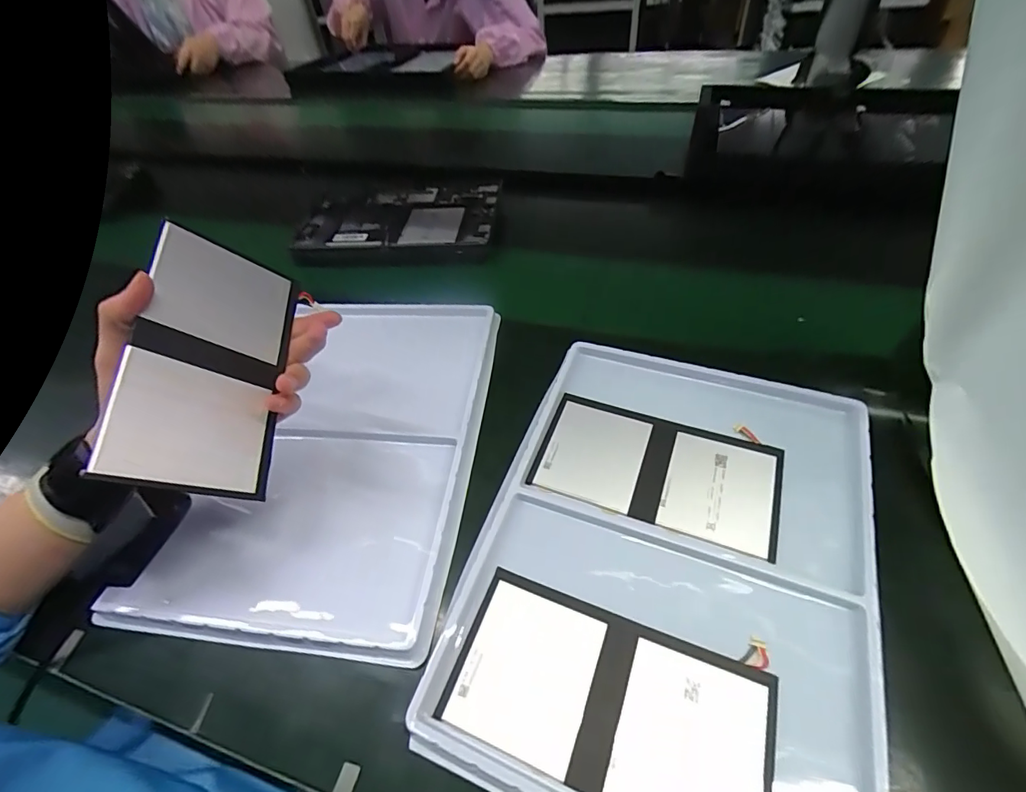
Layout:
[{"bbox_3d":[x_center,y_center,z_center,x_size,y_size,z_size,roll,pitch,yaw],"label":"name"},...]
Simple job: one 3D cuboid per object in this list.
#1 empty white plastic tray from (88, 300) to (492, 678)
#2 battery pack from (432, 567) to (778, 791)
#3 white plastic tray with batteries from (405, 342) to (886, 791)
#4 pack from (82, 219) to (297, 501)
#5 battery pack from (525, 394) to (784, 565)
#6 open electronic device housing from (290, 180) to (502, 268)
[{"bbox_3d":[-0.135,0.033,0.399,0.215,0.023,0.326,4,50,11],"label":"empty white plastic tray"},{"bbox_3d":[0.052,0.170,0.266,0.171,0.007,0.091,14,52,18],"label":"battery pack"},{"bbox_3d":[0.103,0.100,0.314,0.233,0.018,0.319,15,53,17],"label":"white plastic tray with batteries"},{"bbox_3d":[-0.194,-0.023,0.305,0.009,0.085,0.168,-21,62,37],"label":"pack"},{"bbox_3d":[0.107,0.054,0.356,0.172,0.006,0.092,14,53,19],"label":"battery pack"},{"bbox_3d":[-0.148,-0.231,0.615,0.247,0.018,0.150,-3,49,5],"label":"open electronic device housing"}]

